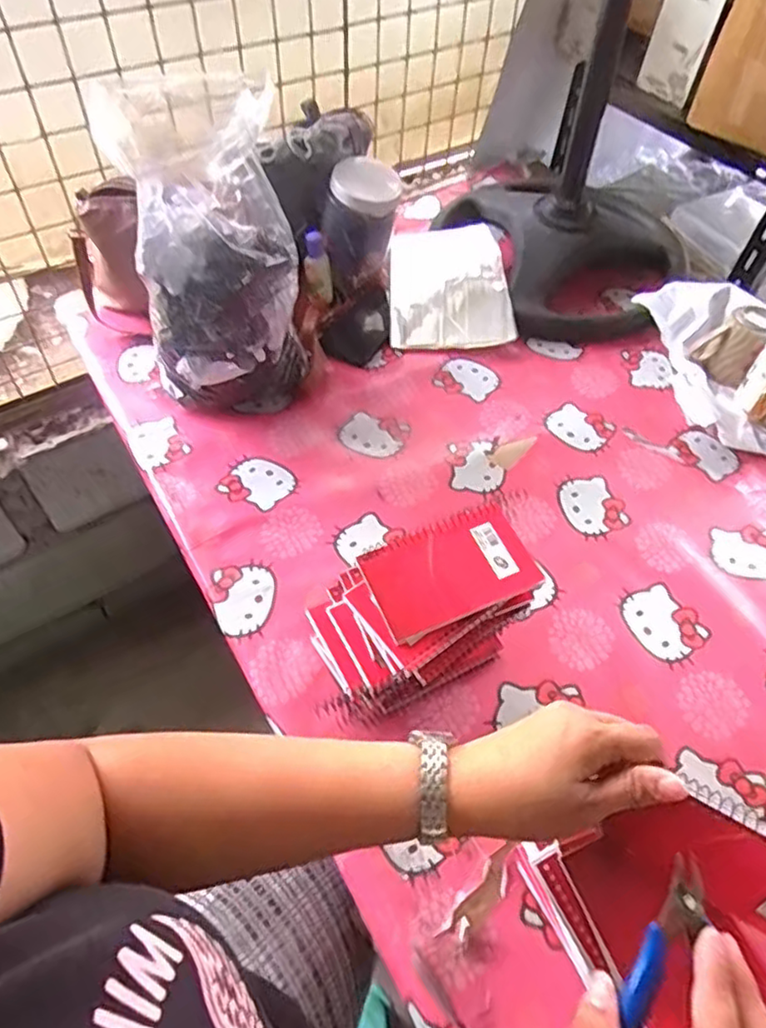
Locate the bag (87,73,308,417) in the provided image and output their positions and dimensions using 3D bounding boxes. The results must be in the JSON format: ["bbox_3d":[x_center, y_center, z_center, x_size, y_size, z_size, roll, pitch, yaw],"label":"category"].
[{"bbox_3d":[-0.188,-0.291,0.732,0.174,0.312,0.174,-8,54,-8],"label":"bag"}]

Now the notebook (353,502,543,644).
[{"bbox_3d":[0.054,0.043,0.525,0.129,0.012,0.084,-21,58,-15],"label":"notebook"}]

